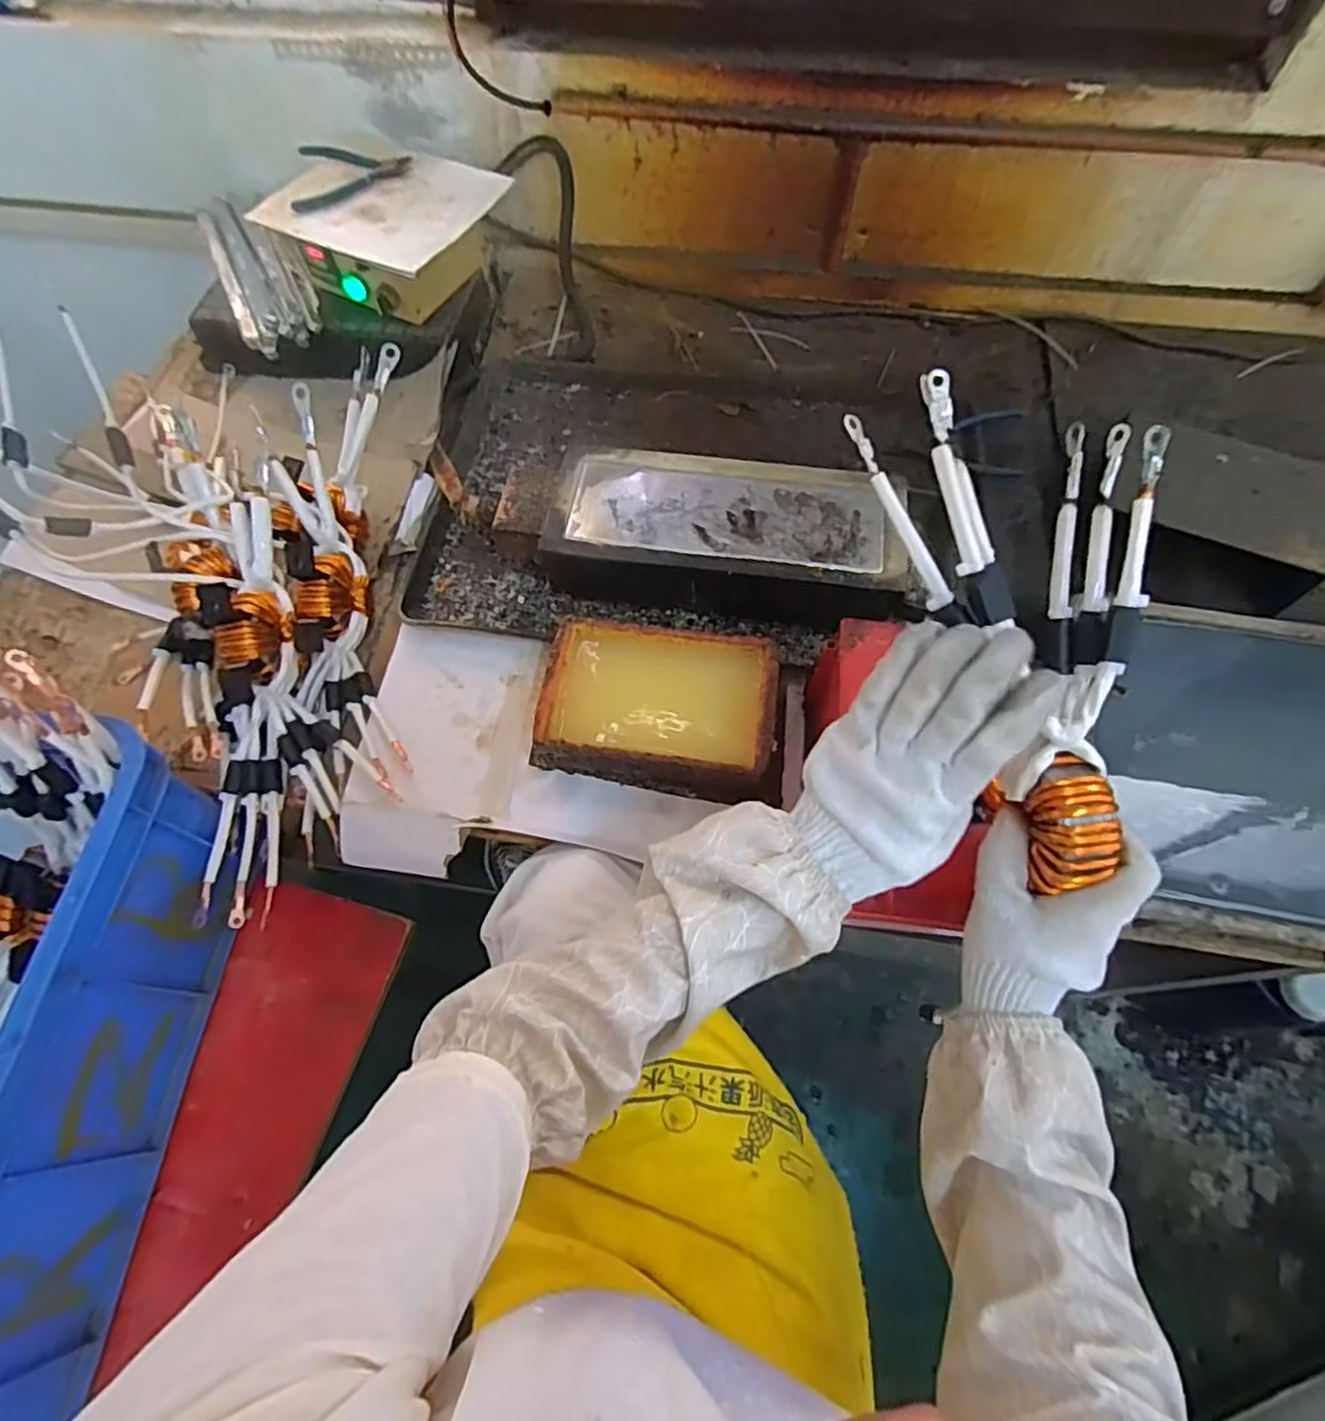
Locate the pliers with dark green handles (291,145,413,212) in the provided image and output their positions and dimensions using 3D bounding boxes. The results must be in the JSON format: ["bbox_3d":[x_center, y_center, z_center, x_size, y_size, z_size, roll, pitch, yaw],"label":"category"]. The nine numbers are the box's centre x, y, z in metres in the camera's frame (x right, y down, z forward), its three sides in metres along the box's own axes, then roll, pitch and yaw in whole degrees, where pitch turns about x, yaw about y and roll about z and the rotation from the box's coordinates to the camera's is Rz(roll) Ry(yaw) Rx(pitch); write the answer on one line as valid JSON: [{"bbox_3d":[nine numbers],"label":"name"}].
[{"bbox_3d":[-0.364,-0.634,0.802,0.133,0.018,0.113,-7,64,-3],"label":"pliers with dark green handles"}]

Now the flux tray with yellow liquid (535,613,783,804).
[{"bbox_3d":[-0.003,-0.002,0.608,0.205,0.061,0.142,12,64,7],"label":"flux tray with yellow liquid"}]

